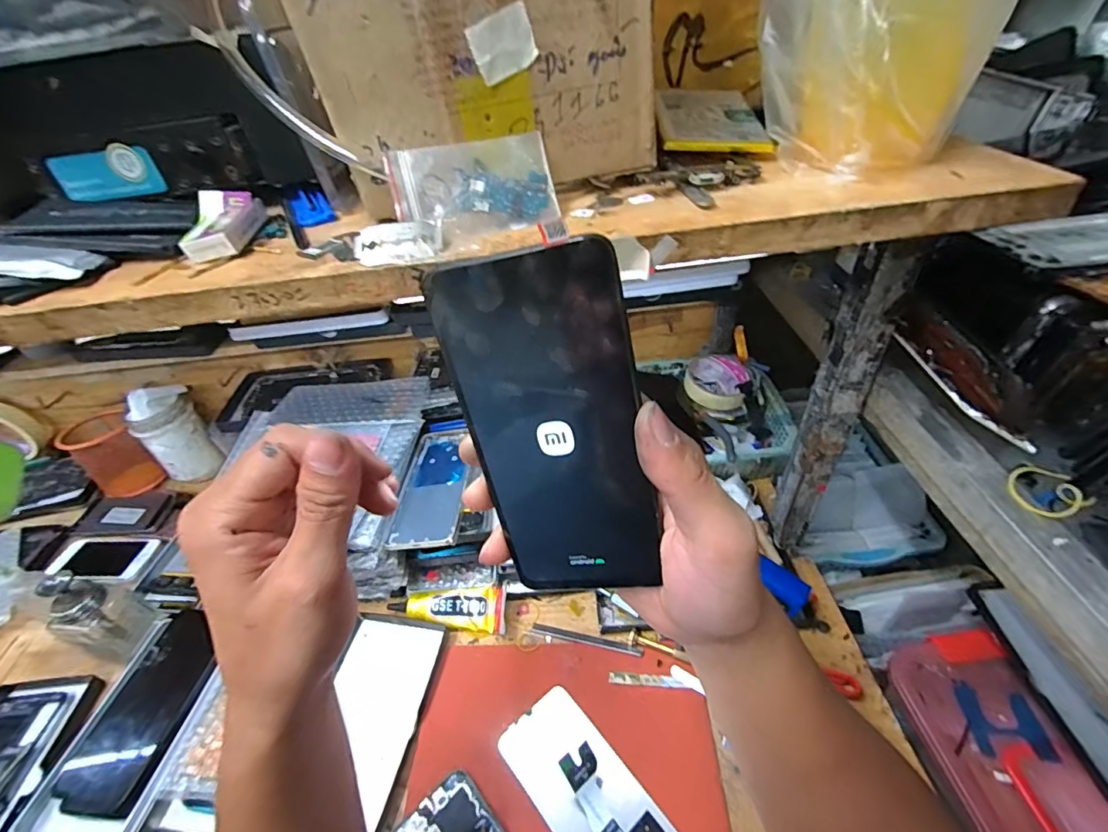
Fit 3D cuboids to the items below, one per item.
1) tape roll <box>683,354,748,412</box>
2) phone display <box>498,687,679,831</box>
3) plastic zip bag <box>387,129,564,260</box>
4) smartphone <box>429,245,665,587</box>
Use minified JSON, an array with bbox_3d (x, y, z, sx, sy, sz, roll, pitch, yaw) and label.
[{"bbox_3d":[0.219,-0.047,0.657,0.077,0.021,0.094,11,45,19],"label":"tape roll"},{"bbox_3d":[0.029,0.293,0.376,0.072,0.032,0.159,-33,48,-26],"label":"phone display"},{"bbox_3d":[-0.040,-0.114,0.250,0.080,0.054,0.008,-15,3,-10],"label":"plastic zip bag"},{"bbox_3d":[0.002,0.011,0.203,0.069,0.154,0.004,-6,25,14],"label":"smartphone"}]

